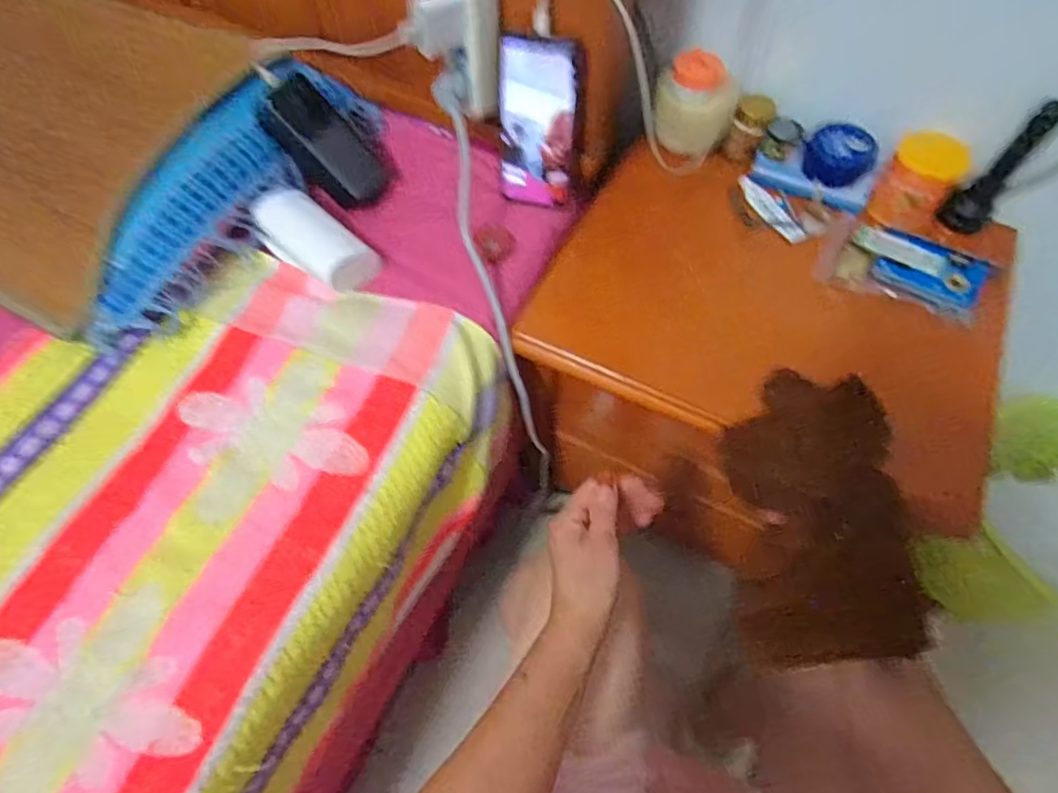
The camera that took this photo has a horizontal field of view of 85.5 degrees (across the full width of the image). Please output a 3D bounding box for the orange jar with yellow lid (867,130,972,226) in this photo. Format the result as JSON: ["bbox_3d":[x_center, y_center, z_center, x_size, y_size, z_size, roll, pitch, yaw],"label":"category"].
[{"bbox_3d":[0.424,-0.236,0.626,0.072,0.076,0.068,0,61,0],"label":"orange jar with yellow lid"}]

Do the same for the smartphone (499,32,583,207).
[{"bbox_3d":[0.010,-0.271,0.575,0.081,0.155,0.015,15,47,15],"label":"smartphone"}]

